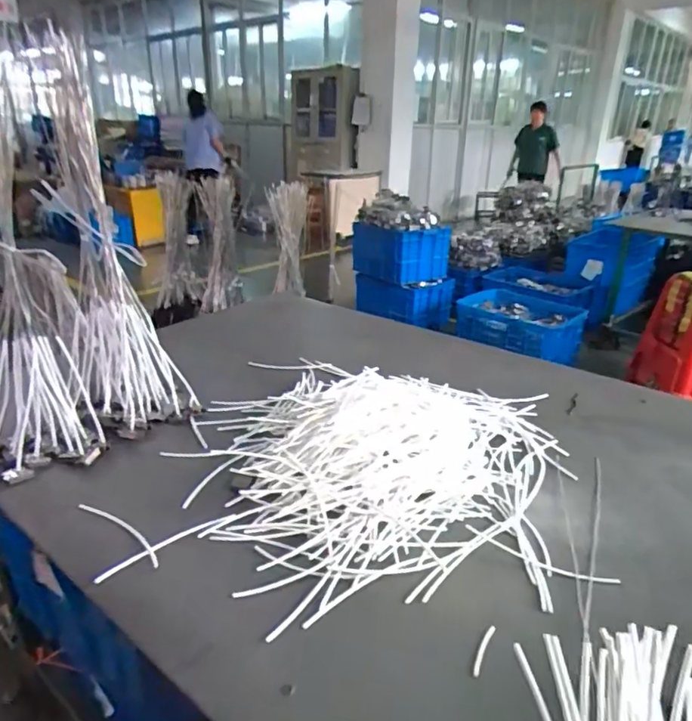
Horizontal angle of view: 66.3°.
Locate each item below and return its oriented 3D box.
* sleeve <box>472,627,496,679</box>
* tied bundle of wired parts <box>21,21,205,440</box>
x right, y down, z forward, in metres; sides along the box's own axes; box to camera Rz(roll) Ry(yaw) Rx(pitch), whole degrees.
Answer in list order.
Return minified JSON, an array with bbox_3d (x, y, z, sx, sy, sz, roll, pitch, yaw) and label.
[{"bbox_3d":[0.141,0.297,0.546,0.009,0.004,0.062,14,28,27],"label":"sleeve"},{"bbox_3d":[-0.380,-0.189,0.875,0.166,0.607,0.200,-11,27,-24],"label":"tied bundle of wired parts"}]

